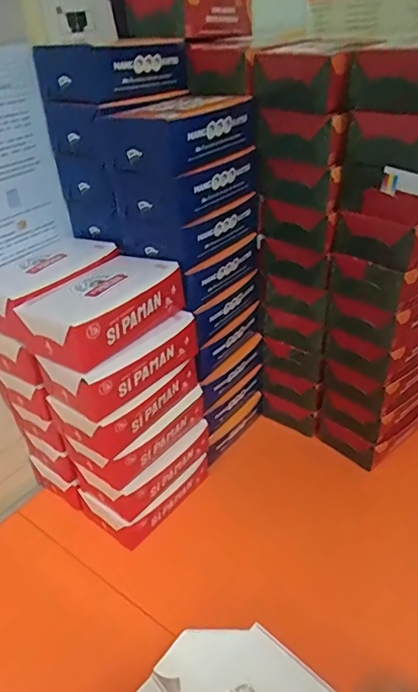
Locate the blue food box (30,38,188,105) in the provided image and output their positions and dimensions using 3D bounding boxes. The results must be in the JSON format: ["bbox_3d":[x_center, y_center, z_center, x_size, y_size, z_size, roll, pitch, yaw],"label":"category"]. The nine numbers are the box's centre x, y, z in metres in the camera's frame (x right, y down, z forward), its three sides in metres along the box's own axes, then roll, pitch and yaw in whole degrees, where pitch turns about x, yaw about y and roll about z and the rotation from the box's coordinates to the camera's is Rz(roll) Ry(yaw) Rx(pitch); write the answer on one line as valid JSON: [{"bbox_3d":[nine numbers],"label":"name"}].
[{"bbox_3d":[-0.123,-0.368,0.664,0.133,0.058,0.168,16,38,26],"label":"blue food box"}]

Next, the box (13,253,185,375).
[{"bbox_3d":[-0.127,-0.052,0.612,0.111,0.063,0.175,21,40,32],"label":"box"}]

